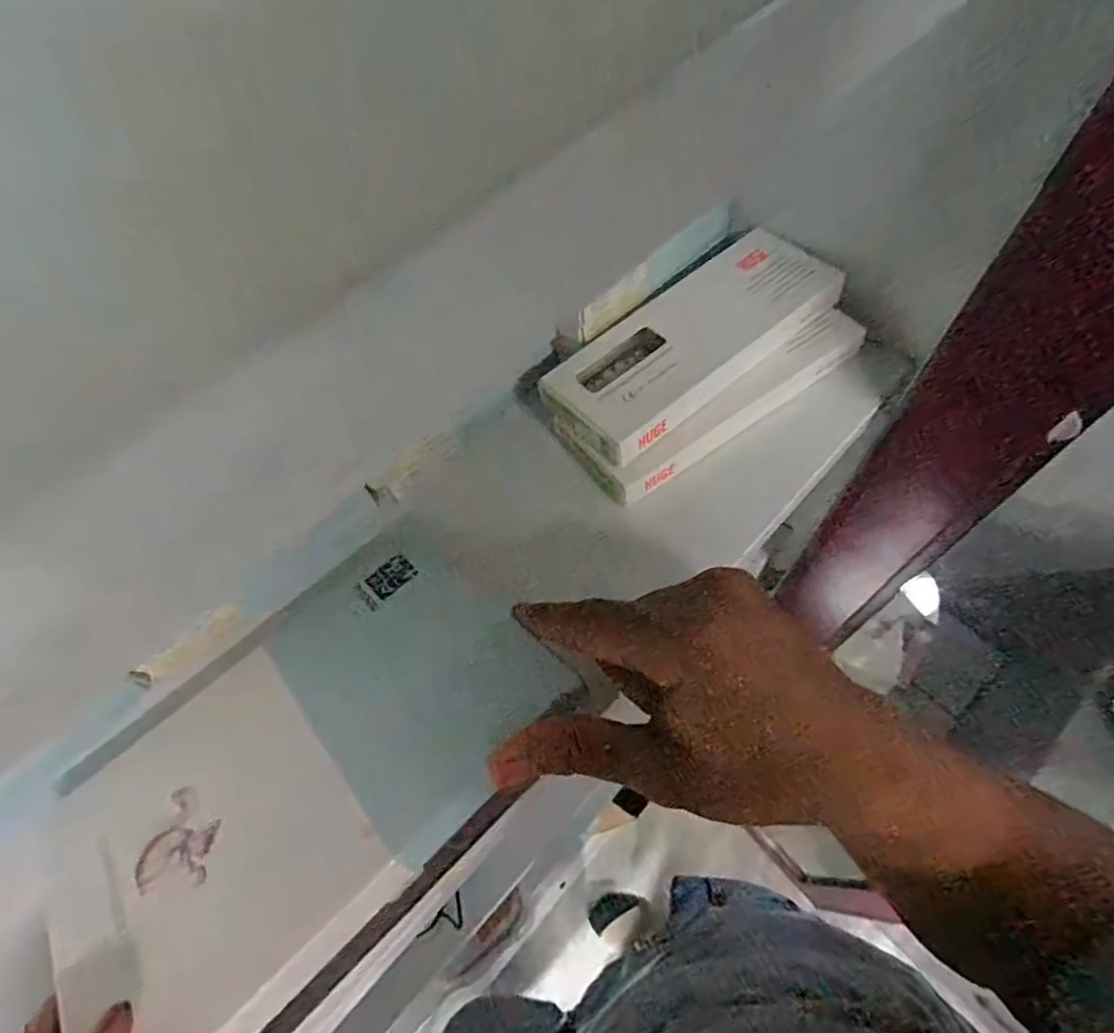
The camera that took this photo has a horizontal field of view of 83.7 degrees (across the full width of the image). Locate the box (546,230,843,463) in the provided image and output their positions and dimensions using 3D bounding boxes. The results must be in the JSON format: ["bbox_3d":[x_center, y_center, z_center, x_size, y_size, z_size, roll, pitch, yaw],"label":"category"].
[{"bbox_3d":[0.080,-0.101,0.353,0.176,0.020,0.074,-37,66,-16],"label":"box"}]

